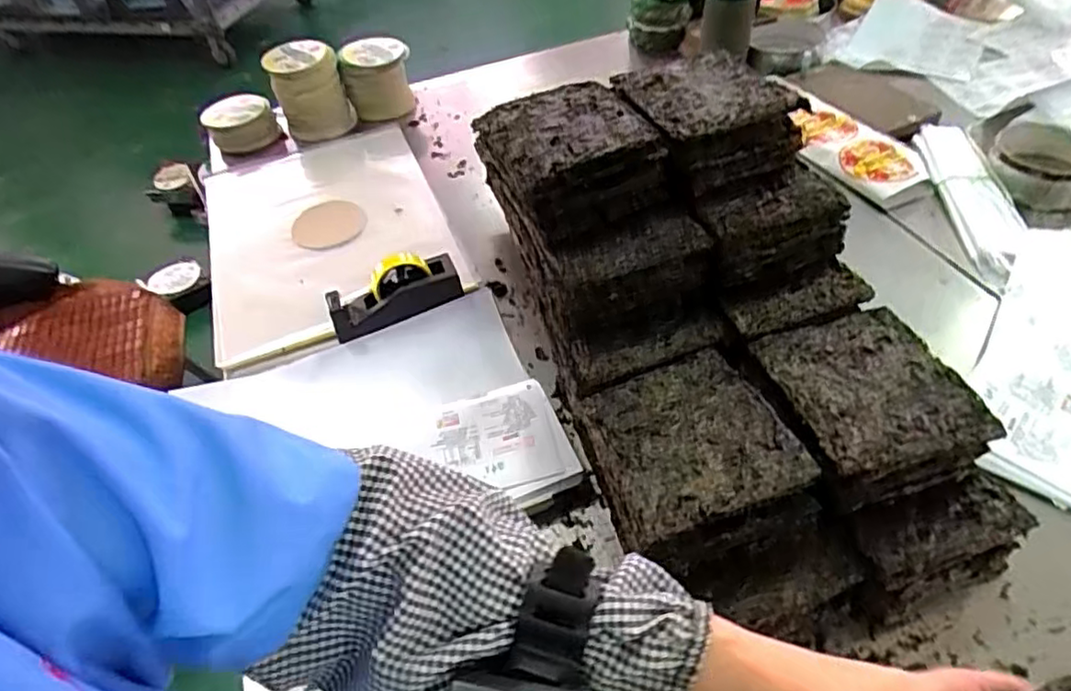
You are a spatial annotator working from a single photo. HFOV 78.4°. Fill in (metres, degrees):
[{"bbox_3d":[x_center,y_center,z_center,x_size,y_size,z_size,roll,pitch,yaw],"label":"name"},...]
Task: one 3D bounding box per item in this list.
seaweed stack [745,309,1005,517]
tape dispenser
[{"bbox_3d":[0.352,0.060,0.710,0.174,0.072,0.194,-14,47,-6],"label":"seaweed stack"},{"bbox_3d":[-0.215,-0.080,0.978,0.199,0.093,0.071,-24,47,5],"label":"tape dispenser"}]

